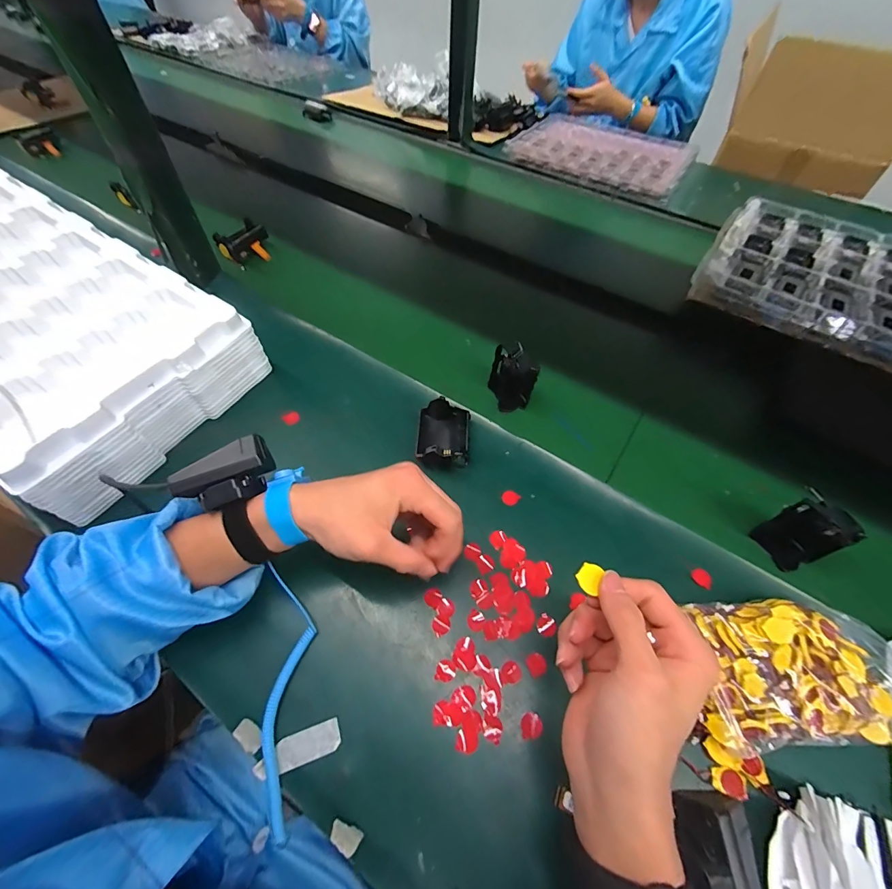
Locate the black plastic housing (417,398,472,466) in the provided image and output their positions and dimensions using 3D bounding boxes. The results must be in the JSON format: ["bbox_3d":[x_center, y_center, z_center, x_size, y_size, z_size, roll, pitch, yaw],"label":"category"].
[{"bbox_3d":[-0.002,-0.016,0.427,0.054,0.033,0.079,5,56,2],"label":"black plastic housing"}]

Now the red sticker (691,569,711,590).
[{"bbox_3d":[0.238,0.125,0.368,0.019,0.004,0.018,39,72,25],"label":"red sticker"}]

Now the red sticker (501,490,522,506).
[{"bbox_3d":[0.067,0.055,0.409,0.018,0.004,0.016,-27,79,-7],"label":"red sticker"}]

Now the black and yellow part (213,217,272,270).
[{"bbox_3d":[-0.327,-0.326,0.652,0.061,0.049,0.077,32,61,19],"label":"black and yellow part"}]

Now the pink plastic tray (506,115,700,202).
[{"bbox_3d":[0.369,-0.688,0.920,0.372,0.027,0.329,24,58,14],"label":"pink plastic tray"}]

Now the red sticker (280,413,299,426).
[{"bbox_3d":[-0.178,-0.030,0.455,0.019,0.004,0.016,-23,59,-16],"label":"red sticker"}]

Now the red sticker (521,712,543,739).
[{"bbox_3d":[0.066,0.217,0.307,0.017,0.004,0.016,-4,56,-5],"label":"red sticker"}]

